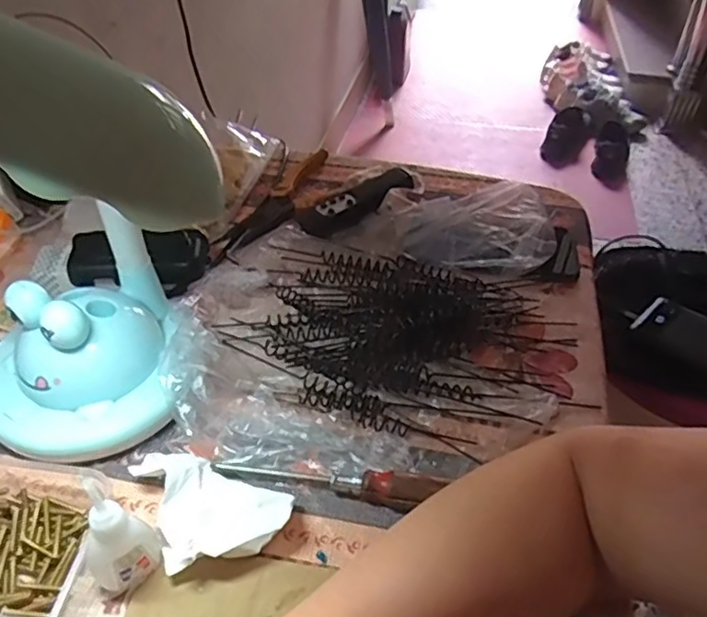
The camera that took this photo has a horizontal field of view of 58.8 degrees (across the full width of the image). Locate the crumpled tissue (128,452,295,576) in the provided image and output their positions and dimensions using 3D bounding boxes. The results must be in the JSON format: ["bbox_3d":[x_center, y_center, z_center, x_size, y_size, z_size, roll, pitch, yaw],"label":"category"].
[{"bbox_3d":[-0.080,0.109,0.366,0.073,0.036,0.076,-18,45,-19],"label":"crumpled tissue"}]

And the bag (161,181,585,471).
[{"bbox_3d":[0.018,-0.005,0.467,0.281,0.065,0.247,0,42,0],"label":"bag"}]

